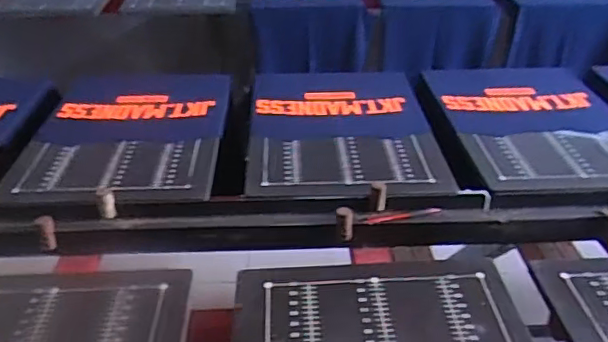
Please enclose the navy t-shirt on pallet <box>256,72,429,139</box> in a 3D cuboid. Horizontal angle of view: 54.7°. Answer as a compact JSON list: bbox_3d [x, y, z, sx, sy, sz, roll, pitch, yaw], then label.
[{"bbox_3d":[0.076,-0.171,1.442,0.395,0.029,0.399,-2,33,-2],"label":"navy t-shirt on pallet"}]

